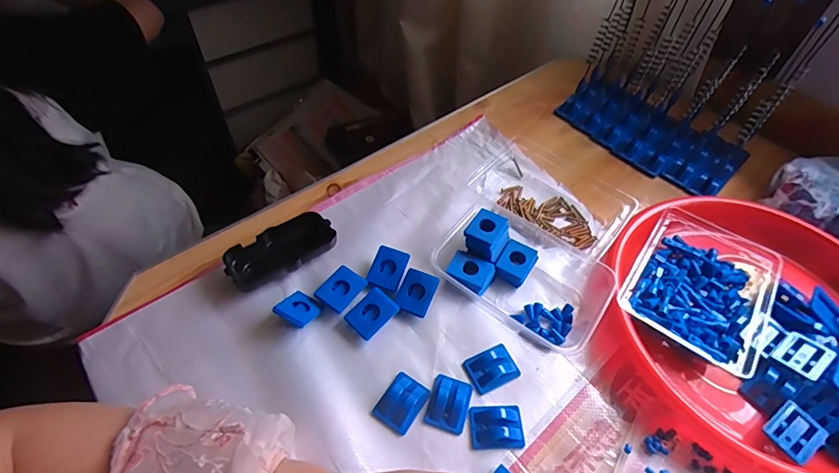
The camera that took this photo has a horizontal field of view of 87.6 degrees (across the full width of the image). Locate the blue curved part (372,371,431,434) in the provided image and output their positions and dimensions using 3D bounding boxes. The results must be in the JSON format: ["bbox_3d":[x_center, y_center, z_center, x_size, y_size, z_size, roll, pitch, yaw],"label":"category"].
[{"bbox_3d":[-0.015,0.140,0.375,0.034,0.013,0.044,30,57,18],"label":"blue curved part"}]

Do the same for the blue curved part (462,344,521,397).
[{"bbox_3d":[0.066,0.120,0.400,0.045,0.008,0.035,-21,57,-18],"label":"blue curved part"}]

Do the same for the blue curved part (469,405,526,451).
[{"bbox_3d":[0.066,0.159,0.367,0.044,0.014,0.033,-1,53,-4],"label":"blue curved part"}]

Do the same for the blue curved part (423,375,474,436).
[{"bbox_3d":[0.026,0.143,0.378,0.034,0.012,0.044,17,54,9],"label":"blue curved part"}]

